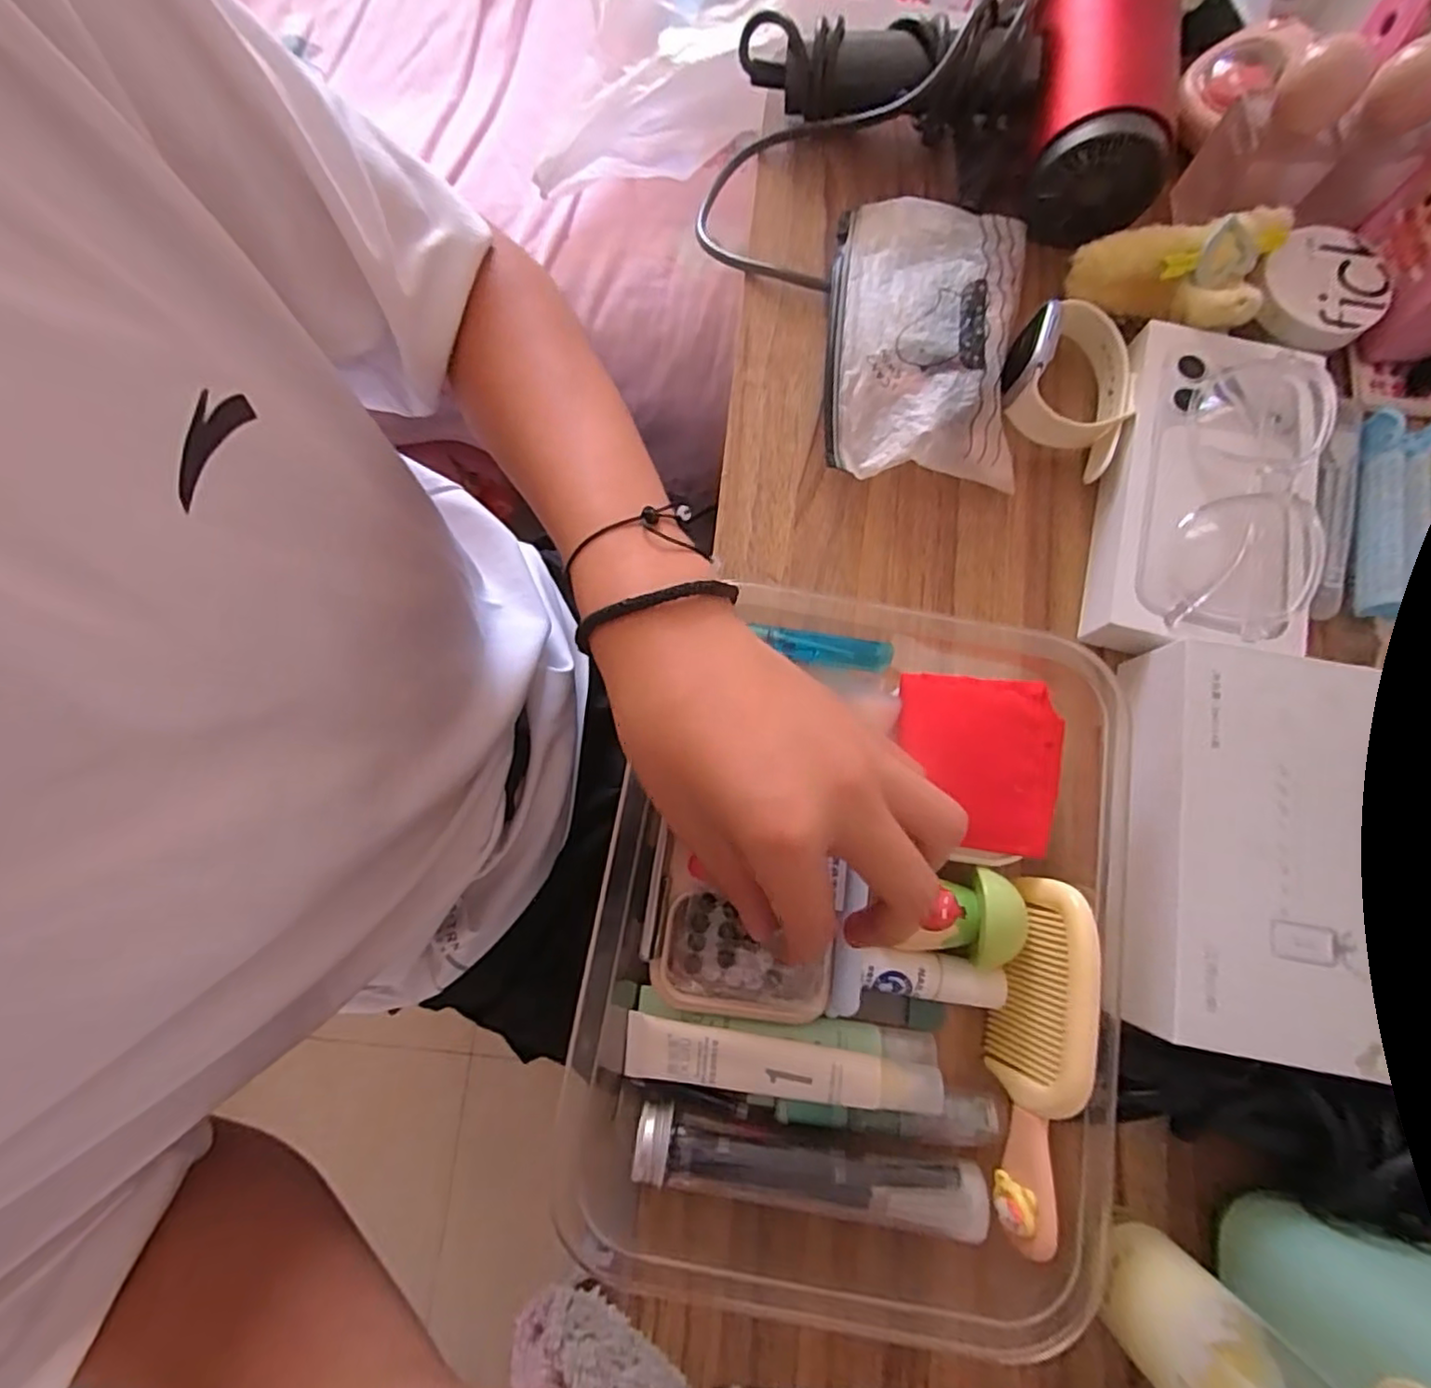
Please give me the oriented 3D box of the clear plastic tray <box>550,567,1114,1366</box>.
[{"bbox_3d":[0.059,0.102,0.273,0.211,0.045,0.277,13,79,2],"label":"clear plastic tray"}]

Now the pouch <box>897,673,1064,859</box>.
[{"bbox_3d":[0.113,0.029,0.278,0.069,0.004,0.073,6,78,1],"label":"pouch"}]

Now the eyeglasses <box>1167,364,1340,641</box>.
[{"bbox_3d":[0.253,-0.093,0.302,0.052,0.031,0.142,21,79,4],"label":"eyeglasses"}]

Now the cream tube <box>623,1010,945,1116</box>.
[{"bbox_3d":[0.025,0.149,0.258,0.124,0.013,0.025,5,78,1],"label":"cream tube"}]

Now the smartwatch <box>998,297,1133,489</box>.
[{"bbox_3d":[0.183,-0.162,0.330,0.062,0.036,0.080,21,79,4],"label":"smartwatch"}]

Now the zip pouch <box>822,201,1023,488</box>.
[{"bbox_3d":[0.110,-0.191,0.345,0.095,0.029,0.162,6,78,1],"label":"zip pouch"}]

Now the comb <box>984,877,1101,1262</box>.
[{"bbox_3d":[0.128,0.142,0.260,0.012,0.047,0.132,21,75,-29],"label":"comb"}]

